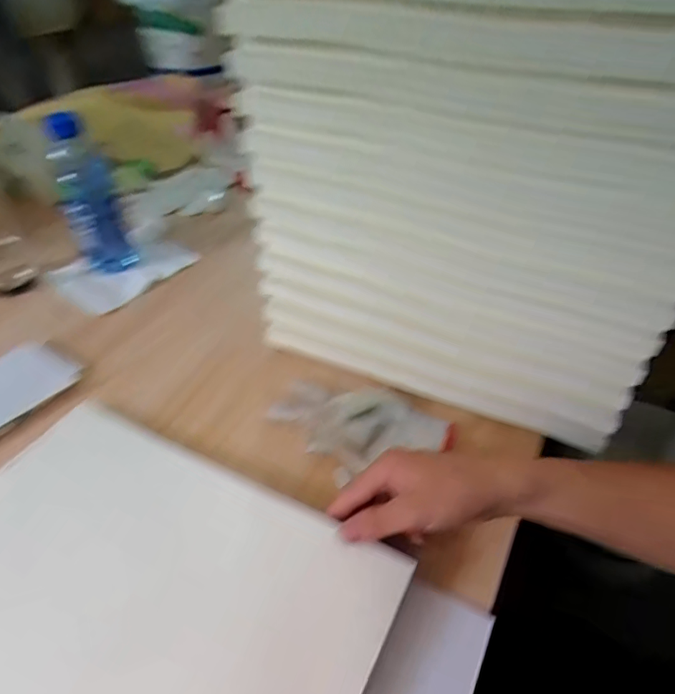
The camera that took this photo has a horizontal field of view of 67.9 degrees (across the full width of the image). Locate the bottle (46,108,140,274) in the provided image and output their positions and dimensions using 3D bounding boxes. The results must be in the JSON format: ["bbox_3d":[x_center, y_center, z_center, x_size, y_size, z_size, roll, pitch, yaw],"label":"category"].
[{"bbox_3d":[-0.329,-0.195,0.661,0.066,0.195,0.062,-21,47,-21],"label":"bottle"}]

